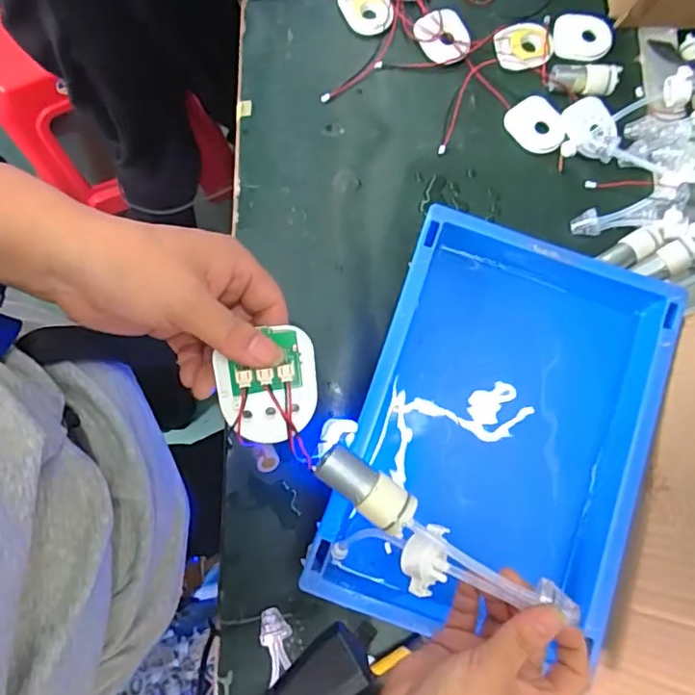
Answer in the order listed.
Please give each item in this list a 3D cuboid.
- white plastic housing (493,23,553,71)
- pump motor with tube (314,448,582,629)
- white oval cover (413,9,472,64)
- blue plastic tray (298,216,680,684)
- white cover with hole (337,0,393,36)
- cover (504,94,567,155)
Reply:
[{"bbox_3d":[0.178,-0.306,0.569,0.064,0.008,0.048,-17,80,-4],"label":"white plastic housing"},{"bbox_3d":[0.042,0.116,0.316,0.150,0.048,0.049,34,81,0],"label":"pump motor with tube"},{"bbox_3d":[0.099,-0.316,0.569,0.048,0.009,0.057,-41,83,-7],"label":"white oval cover"},{"bbox_3d":[0.120,0.069,0.458,0.216,0.086,0.300,19,80,3],"label":"blue plastic tray"},{"bbox_3d":[0.020,-0.348,0.576,0.051,0.005,0.060,-20,80,-4],"label":"white cover with hole"},{"bbox_3d":[0.188,-0.220,0.556,0.050,0.008,0.059,-35,82,-7],"label":"cover"}]

